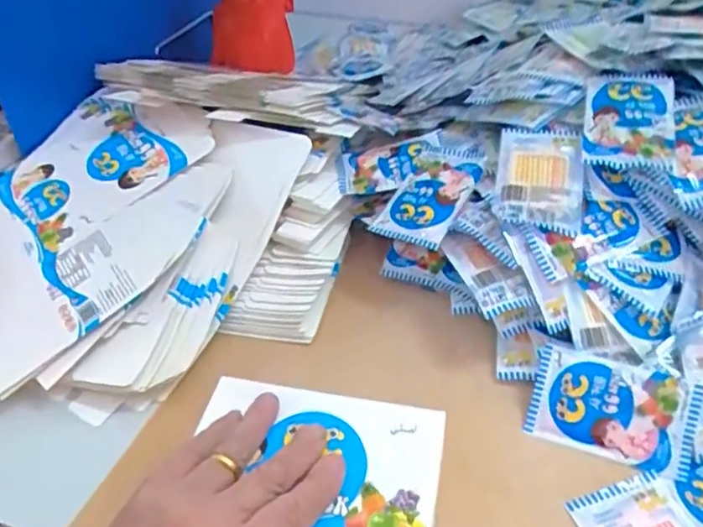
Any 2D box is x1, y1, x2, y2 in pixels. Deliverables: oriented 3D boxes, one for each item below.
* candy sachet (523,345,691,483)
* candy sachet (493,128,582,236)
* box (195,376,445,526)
[{"bbox_3d":[0.178,0.099,0.419,0.101,0.010,0.068,11,77,18],"label":"candy sachet"},{"bbox_3d":[0.148,-0.069,0.479,0.062,0.010,0.098,7,61,11],"label":"candy sachet"},{"bbox_3d":[-0.022,0.131,0.347,0.137,0.054,0.104,8,42,11],"label":"box"}]

